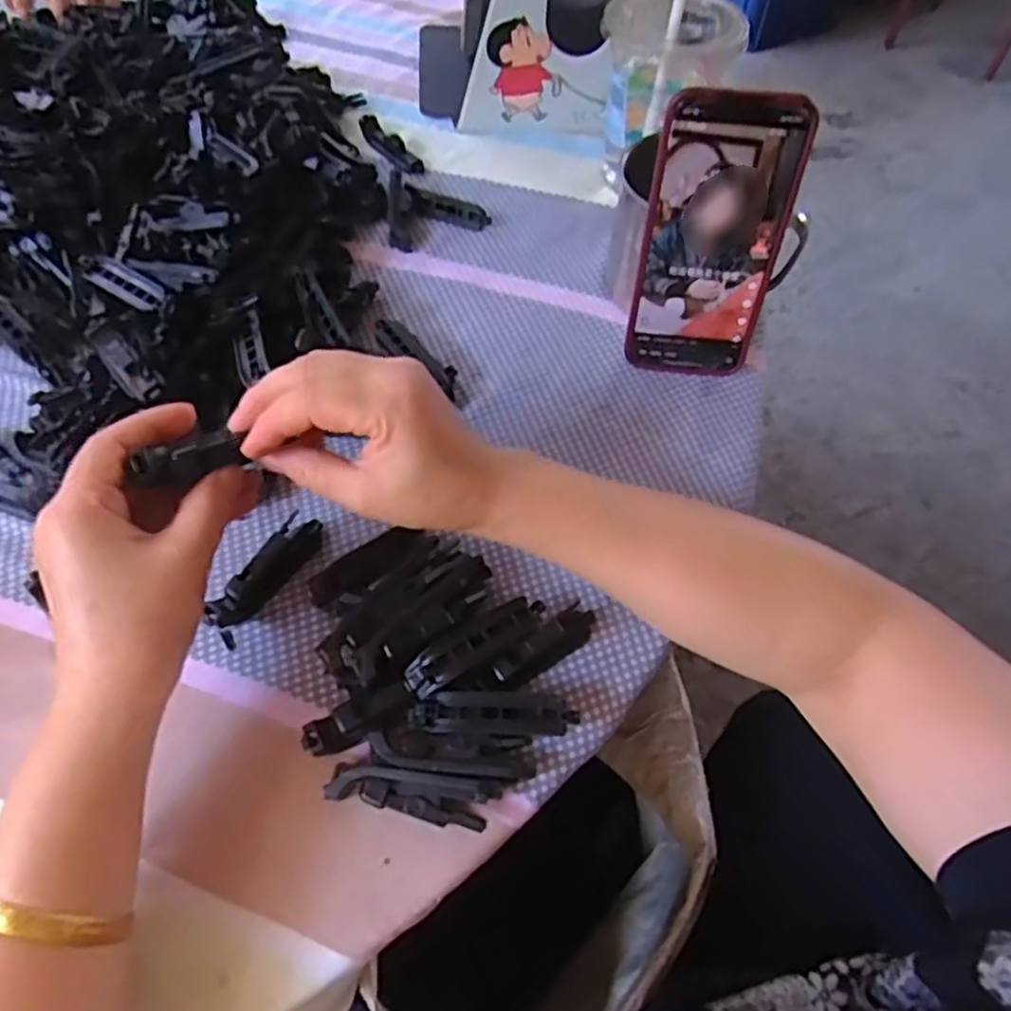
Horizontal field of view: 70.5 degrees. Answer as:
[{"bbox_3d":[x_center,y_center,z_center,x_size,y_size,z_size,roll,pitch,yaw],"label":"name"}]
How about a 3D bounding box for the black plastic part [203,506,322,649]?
[{"bbox_3d":[-0.122,0.035,0.363,0.017,0.020,0.072,29,62,14],"label":"black plastic part"}]

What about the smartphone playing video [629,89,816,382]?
[{"bbox_3d":[0.115,-0.145,0.405,0.073,0.161,0.006,7,45,7],"label":"smartphone playing video"}]

